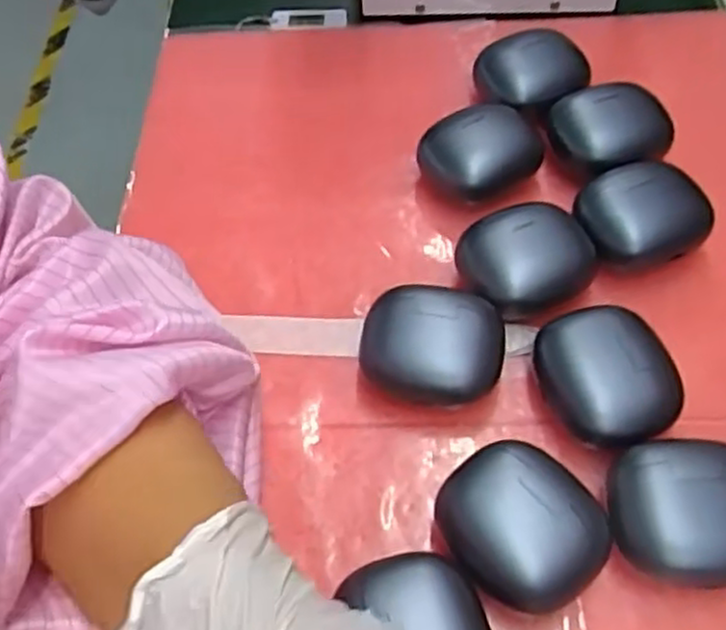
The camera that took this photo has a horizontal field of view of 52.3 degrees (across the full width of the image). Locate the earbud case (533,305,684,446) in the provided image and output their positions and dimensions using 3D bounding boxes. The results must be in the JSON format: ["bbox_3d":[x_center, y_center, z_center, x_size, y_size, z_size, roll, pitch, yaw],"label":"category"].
[{"bbox_3d":[0.095,0.025,0.291,0.042,0.031,0.054,-25,58,-12],"label":"earbud case"}]

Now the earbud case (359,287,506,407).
[{"bbox_3d":[0.028,0.014,0.304,0.056,0.030,0.045,6,57,8],"label":"earbud case"}]

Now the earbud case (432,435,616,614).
[{"bbox_3d":[0.054,0.075,0.261,0.048,0.030,0.055,-34,61,-17],"label":"earbud case"}]

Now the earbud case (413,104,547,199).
[{"bbox_3d":[0.059,-0.075,0.361,0.056,0.034,0.040,-14,57,-5],"label":"earbud case"}]

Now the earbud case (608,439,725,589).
[{"bbox_3d":[0.116,0.070,0.260,0.055,0.030,0.046,-3,56,2],"label":"earbud case"}]

